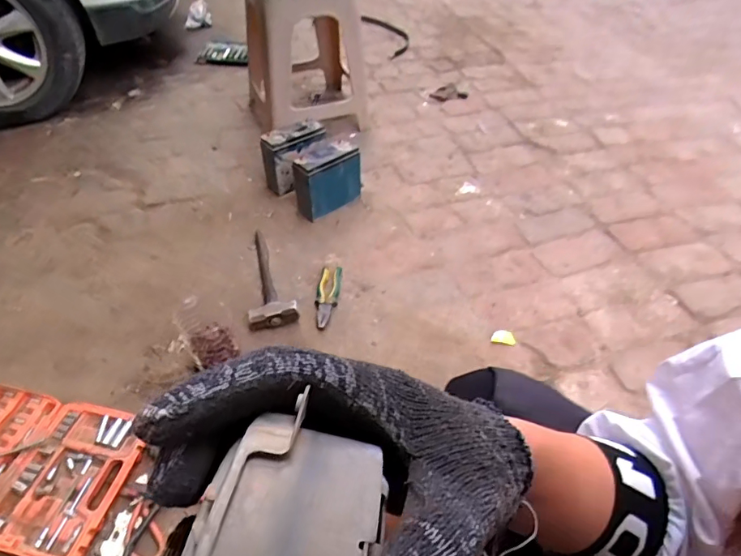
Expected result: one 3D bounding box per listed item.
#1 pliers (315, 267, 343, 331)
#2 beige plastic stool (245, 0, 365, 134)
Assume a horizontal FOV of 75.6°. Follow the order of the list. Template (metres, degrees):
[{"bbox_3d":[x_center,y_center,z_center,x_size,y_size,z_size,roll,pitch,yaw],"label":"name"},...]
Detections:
[{"bbox_3d":[-0.100,0.035,1.114,0.050,0.028,0.187,8,47,3],"label":"pliers"},{"bbox_3d":[-0.221,-0.760,1.588,0.403,0.456,0.390,-5,47,-5],"label":"beige plastic stool"}]

